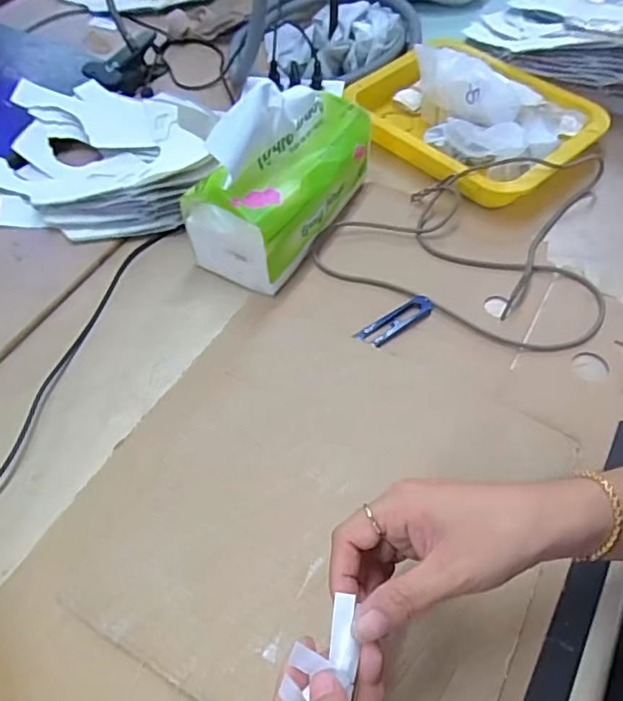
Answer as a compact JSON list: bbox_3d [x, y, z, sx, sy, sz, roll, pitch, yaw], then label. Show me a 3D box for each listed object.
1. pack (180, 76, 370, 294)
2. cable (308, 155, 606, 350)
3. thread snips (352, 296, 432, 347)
[{"bbox_3d":[-0.024,-0.175,0.535,0.091,0.149,0.195,28,60,20],"label":"pack"},{"bbox_3d":[0.172,-0.135,0.565,0.268,0.043,0.257,24,59,17],"label":"cable"},{"bbox_3d":[0.075,-0.026,0.512,0.077,0.005,0.025,-31,59,-19],"label":"thread snips"}]

